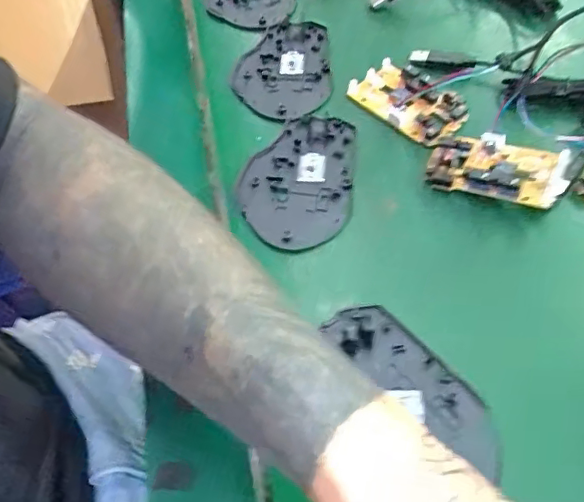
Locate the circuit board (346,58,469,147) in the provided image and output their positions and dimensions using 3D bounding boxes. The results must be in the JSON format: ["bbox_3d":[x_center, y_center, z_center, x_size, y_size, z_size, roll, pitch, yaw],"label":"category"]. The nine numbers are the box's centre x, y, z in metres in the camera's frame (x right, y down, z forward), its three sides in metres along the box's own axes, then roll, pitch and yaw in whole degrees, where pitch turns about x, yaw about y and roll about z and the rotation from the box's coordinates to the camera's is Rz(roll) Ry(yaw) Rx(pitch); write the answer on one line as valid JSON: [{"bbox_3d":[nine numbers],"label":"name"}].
[{"bbox_3d":[0.081,-0.108,0.394,0.046,0.011,0.078,-36,61,-20],"label":"circuit board"}]

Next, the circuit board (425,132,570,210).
[{"bbox_3d":[0.128,-0.052,0.352,0.079,0.017,0.046,18,58,15],"label":"circuit board"}]

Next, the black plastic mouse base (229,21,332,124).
[{"bbox_3d":[-0.007,-0.138,0.430,0.071,0.012,0.112,0,55,3],"label":"black plastic mouse base"}]

